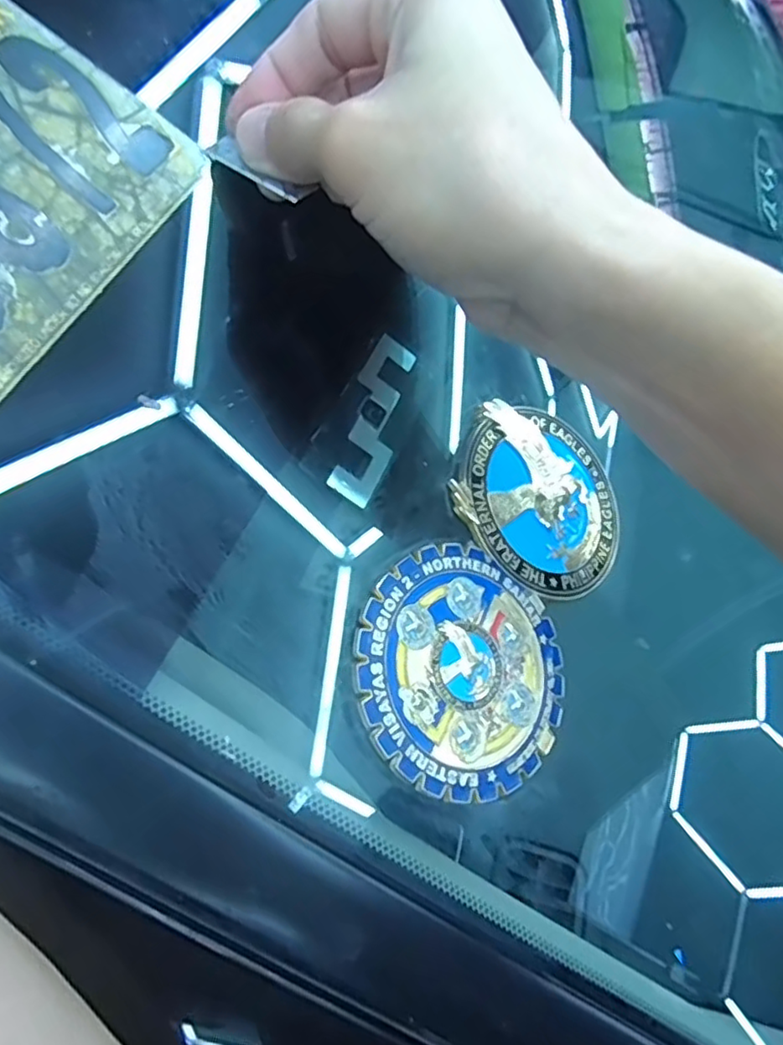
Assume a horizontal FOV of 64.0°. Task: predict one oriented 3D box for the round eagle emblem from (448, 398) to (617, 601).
[{"bbox_3d":[0.054,-0.009,0.223,0.067,0.004,0.067,10,69,-27],"label":"round eagle emblem"}]

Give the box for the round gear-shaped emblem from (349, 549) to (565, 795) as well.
[{"bbox_3d":[0.023,0.044,0.187,0.072,0.004,0.069,10,69,-27],"label":"round gear-shaped emblem"}]

